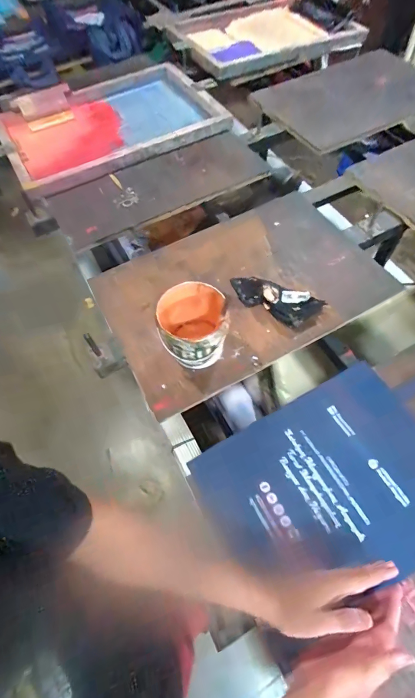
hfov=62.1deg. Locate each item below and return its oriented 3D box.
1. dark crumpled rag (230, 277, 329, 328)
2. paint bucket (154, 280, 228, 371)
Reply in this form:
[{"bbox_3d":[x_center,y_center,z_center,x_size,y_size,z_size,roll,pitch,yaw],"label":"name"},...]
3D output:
[{"bbox_3d":[0.144,-0.112,0.730,0.191,0.039,0.090,30,67,18],"label":"dark crumpled rag"},{"bbox_3d":[-0.025,-0.037,0.646,0.123,0.122,0.121,-6,61,0],"label":"paint bucket"}]

